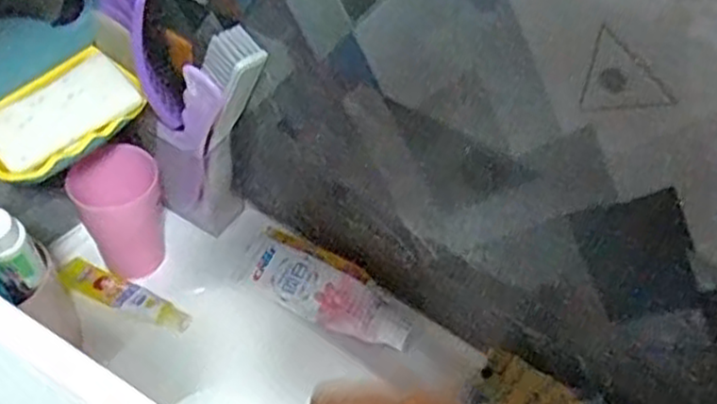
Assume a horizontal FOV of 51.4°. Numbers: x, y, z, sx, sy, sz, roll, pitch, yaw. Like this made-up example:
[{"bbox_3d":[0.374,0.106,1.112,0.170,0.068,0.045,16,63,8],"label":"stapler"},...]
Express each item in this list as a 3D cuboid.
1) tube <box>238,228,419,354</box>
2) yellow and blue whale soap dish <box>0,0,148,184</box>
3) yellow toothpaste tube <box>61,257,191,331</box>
[{"bbox_3d":[-0.031,0.079,0.645,0.172,0.024,0.048,27,52,20],"label":"tube"},{"bbox_3d":[-0.216,-0.086,0.530,0.088,0.065,0.147,31,54,23],"label":"yellow and blue whale soap dish"},{"bbox_3d":[-0.206,0.081,0.647,0.129,0.026,0.034,19,50,14],"label":"yellow toothpaste tube"}]

